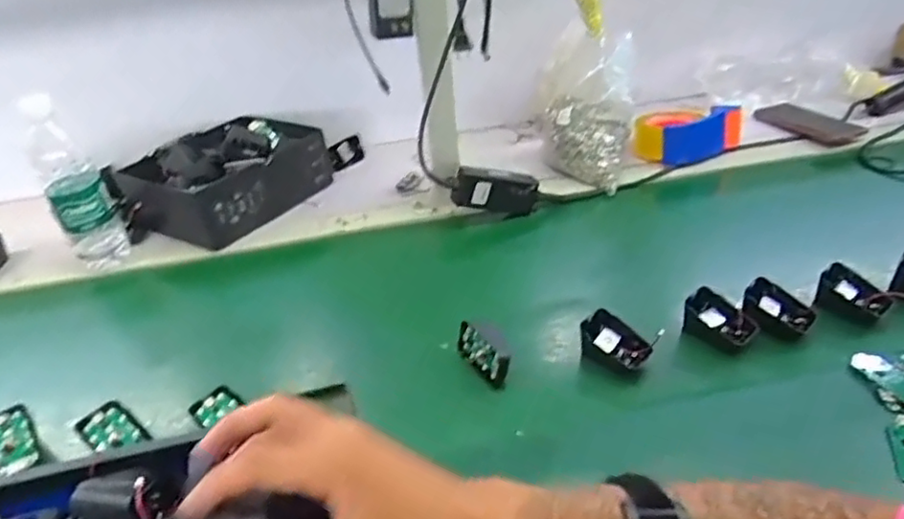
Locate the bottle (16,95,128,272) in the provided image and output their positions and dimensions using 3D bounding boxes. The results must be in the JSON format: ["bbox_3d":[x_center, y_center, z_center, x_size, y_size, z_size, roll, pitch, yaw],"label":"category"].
[{"bbox_3d":[-0.476,-0.076,0.820,0.068,0.215,0.066,-25,40,-25],"label":"bottle"}]

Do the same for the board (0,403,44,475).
[{"bbox_3d":[-0.405,0.166,0.588,0.041,0.011,0.065,-31,62,-29],"label":"board"}]

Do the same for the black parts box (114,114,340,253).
[{"bbox_3d":[-0.324,-0.137,0.951,0.187,0.101,0.265,18,41,29],"label":"black parts box"}]

